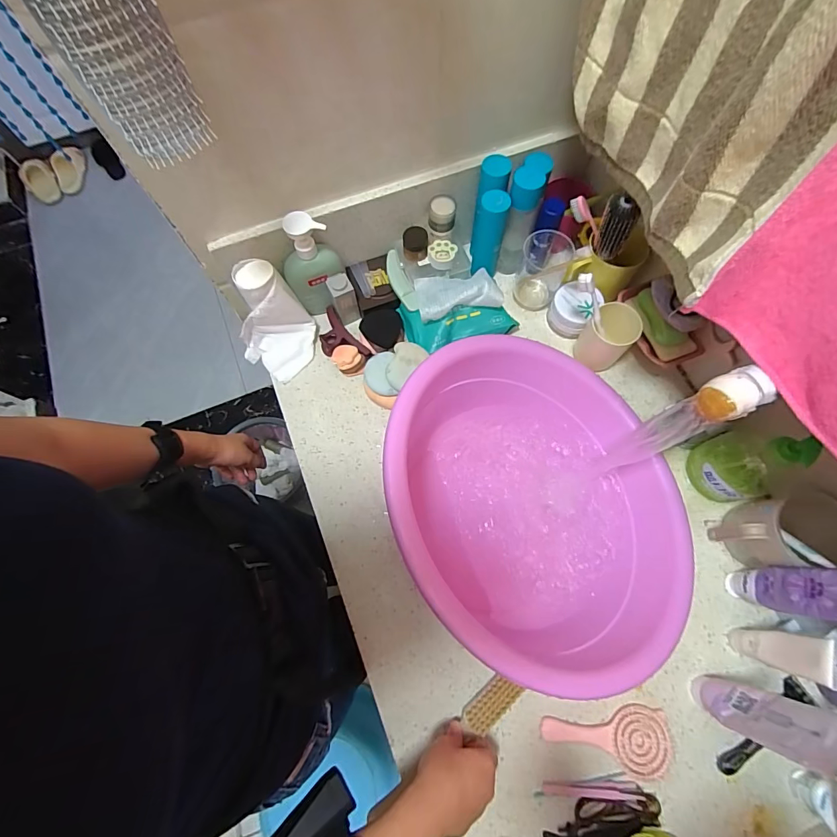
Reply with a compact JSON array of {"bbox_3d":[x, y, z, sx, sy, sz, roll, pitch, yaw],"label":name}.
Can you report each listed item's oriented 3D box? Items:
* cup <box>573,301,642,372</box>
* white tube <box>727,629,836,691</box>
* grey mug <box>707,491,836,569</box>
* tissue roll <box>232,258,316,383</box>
[{"bbox_3d":[0.271,-0.115,0.612,0.066,0.099,0.056,40,76,13],"label":"cup"},{"bbox_3d":[0.397,0.256,0.465,0.023,0.133,0.042,15,72,6],"label":"white tube"},{"bbox_3d":[0.433,0.141,0.520,0.117,0.104,0.075,-8,71,-2],"label":"grey mug"},{"bbox_3d":[-0.213,-0.137,0.614,0.094,0.130,0.114,15,72,6],"label":"tissue roll"}]

